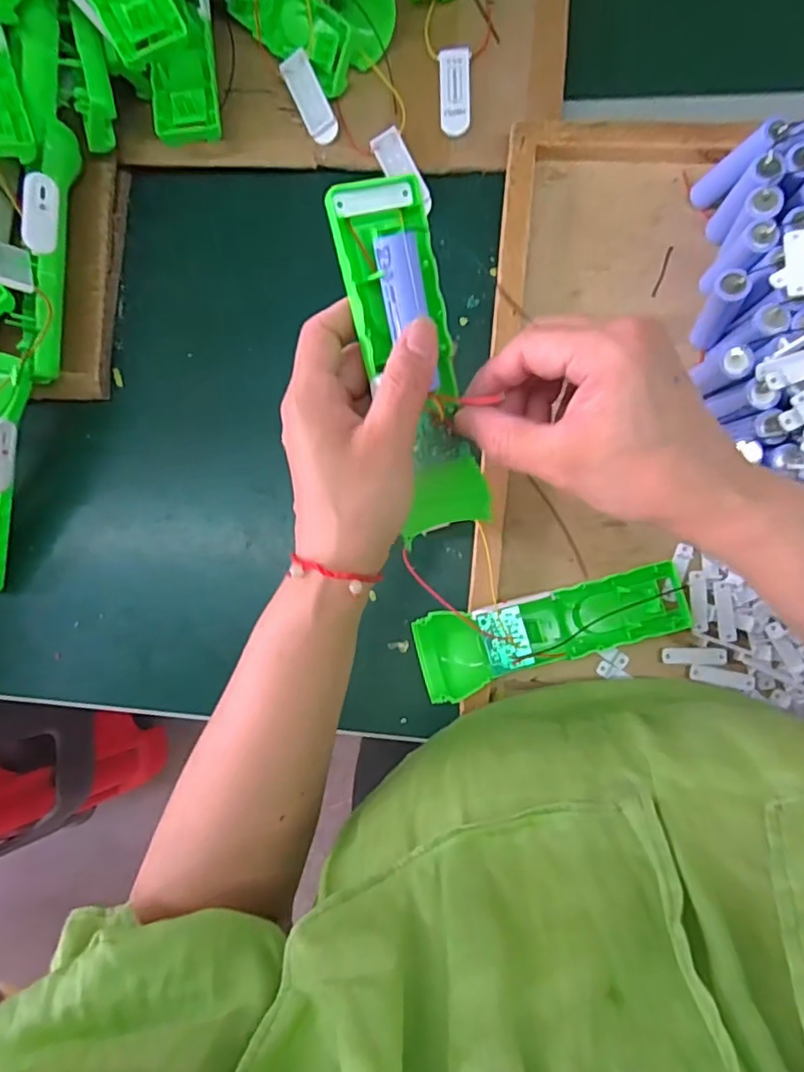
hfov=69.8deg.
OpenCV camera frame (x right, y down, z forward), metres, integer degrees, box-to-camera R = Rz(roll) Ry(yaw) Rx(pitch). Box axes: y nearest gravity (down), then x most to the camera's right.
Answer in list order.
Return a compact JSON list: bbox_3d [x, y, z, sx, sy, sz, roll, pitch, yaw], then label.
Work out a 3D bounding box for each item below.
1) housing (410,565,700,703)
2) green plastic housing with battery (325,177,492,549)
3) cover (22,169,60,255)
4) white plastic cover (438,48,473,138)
[{"bbox_3d":[0.092,0.055,0.354,0.164,0.034,0.048,-16,83,6],"label":"housing"},{"bbox_3d":[0.006,-0.078,0.271,0.042,0.027,0.159,-14,109,6],"label":"green plastic housing with battery"},{"bbox_3d":[-0.236,-0.210,0.377,0.007,0.021,0.049,12,96,46],"label":"cover"},{"bbox_3d":[0.037,-0.307,0.398,0.022,0.007,0.058,-3,85,8],"label":"white plastic cover"}]

